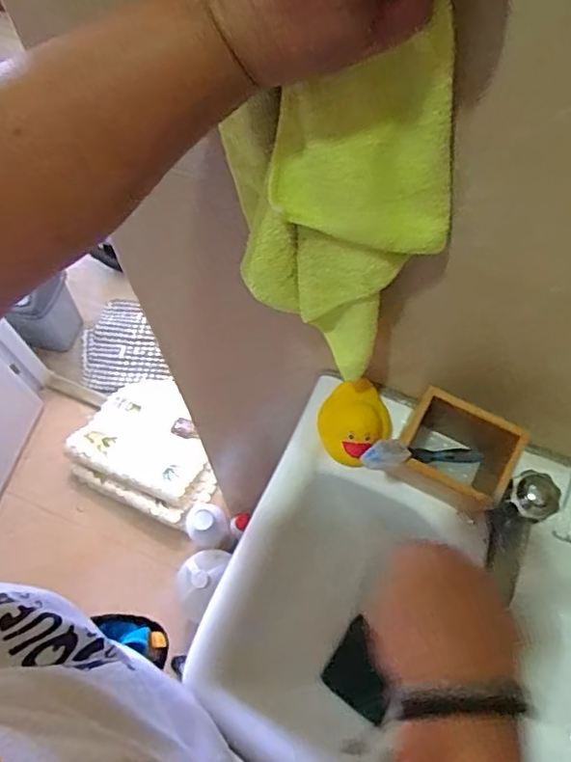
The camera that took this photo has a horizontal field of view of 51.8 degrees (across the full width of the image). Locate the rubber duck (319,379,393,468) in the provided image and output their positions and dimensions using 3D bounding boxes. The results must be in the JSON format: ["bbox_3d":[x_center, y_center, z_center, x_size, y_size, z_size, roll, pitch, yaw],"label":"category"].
[{"bbox_3d":[0.063,0.037,0.565,0.061,0.064,0.079,-10,64,-2],"label":"rubber duck"}]

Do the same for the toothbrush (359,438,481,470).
[{"bbox_3d":[0.120,0.066,0.500,0.032,0.182,0.013,-37,61,29],"label":"toothbrush"}]

